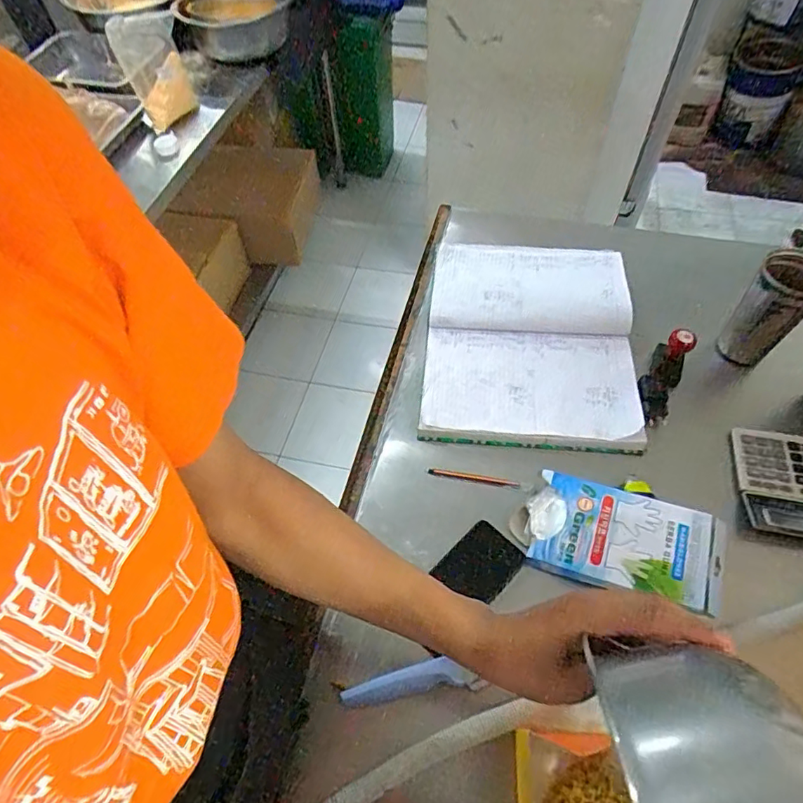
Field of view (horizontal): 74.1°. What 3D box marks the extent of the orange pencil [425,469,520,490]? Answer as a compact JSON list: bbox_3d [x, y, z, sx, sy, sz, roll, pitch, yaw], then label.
[{"bbox_3d":[0.097,0.104,0.718,0.121,0.012,0.011,11,56,8],"label":"orange pencil"}]

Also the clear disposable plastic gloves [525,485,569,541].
[{"bbox_3d":[0.181,0.142,0.668,0.047,0.032,0.064,22,59,15],"label":"clear disposable plastic gloves"}]

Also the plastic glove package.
[{"bbox_3d":[0.261,0.163,0.631,0.211,0.048,0.118,18,58,12],"label":"plastic glove package"}]

